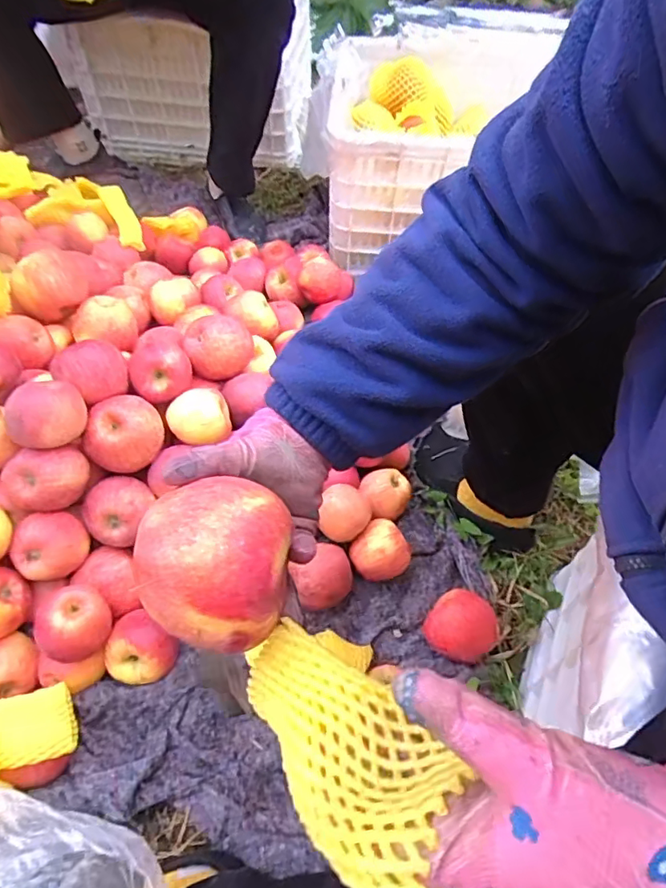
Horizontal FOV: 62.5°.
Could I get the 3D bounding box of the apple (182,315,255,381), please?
[{"bbox_3d":[-0.152,-0.135,0.734,0.088,0.063,0.076,-17,59,-15],"label":"apple"}]

